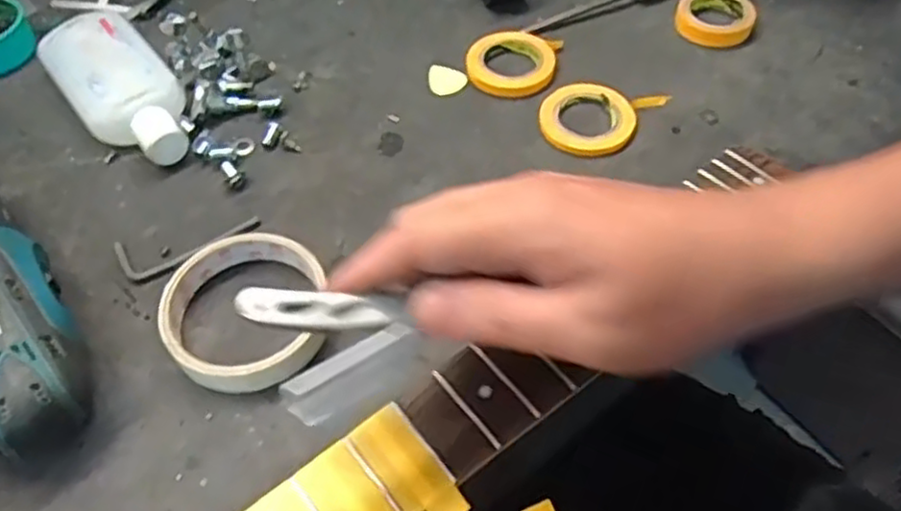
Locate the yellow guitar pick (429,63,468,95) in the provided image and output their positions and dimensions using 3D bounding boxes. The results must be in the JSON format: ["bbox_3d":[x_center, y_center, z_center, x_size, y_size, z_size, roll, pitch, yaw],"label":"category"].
[{"bbox_3d":[-0.004,-0.118,0.484,0.027,0.004,0.023,19,68,11],"label":"yellow guitar pick"}]

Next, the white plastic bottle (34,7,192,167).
[{"bbox_3d":[-0.217,-0.111,0.470,0.062,0.030,0.150,-34,60,-21],"label":"white plastic bottle"}]

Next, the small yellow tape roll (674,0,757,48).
[{"bbox_3d":[0.186,-0.168,0.503,0.052,0.014,0.052,-1,54,1],"label":"small yellow tape roll"}]

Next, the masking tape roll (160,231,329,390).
[{"bbox_3d":[-0.107,0.028,0.373,0.082,0.019,0.084,-1,54,1],"label":"masking tape roll"}]

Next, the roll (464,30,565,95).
[{"bbox_3d":[0.042,-0.134,0.488,0.060,0.011,0.060,-1,54,1],"label":"roll"}]

